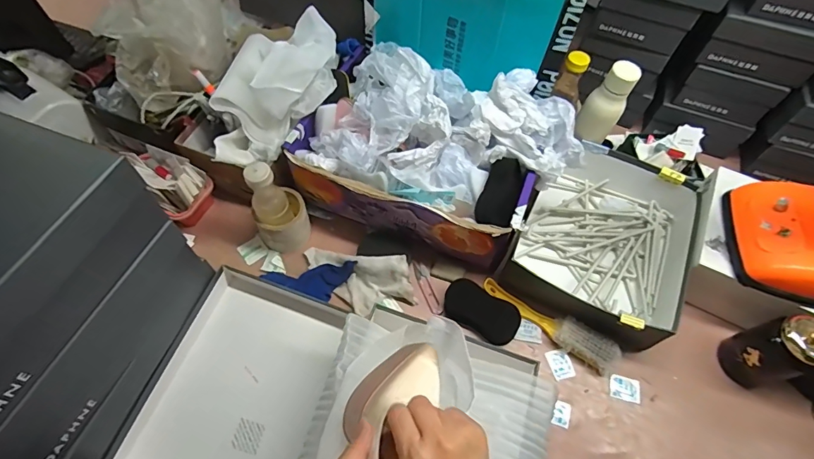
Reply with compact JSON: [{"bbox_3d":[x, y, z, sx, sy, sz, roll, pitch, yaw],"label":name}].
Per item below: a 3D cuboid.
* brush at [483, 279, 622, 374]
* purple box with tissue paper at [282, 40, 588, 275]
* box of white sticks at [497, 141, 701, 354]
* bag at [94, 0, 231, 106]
[{"bbox_3d":[0.228,0.150,0.688,0.231,0.033,0.050,32,63,16],"label":"brush"},{"bbox_3d":[0.041,-0.142,0.733,0.428,0.214,0.270,20,61,10],"label":"purple box with tissue paper"},{"bbox_3d":[0.344,0.011,0.744,0.263,0.088,0.329,29,63,14],"label":"box of white sticks"},{"bbox_3d":[-0.444,-0.419,0.762,0.195,0.242,0.292,6,59,2],"label":"bag"}]

